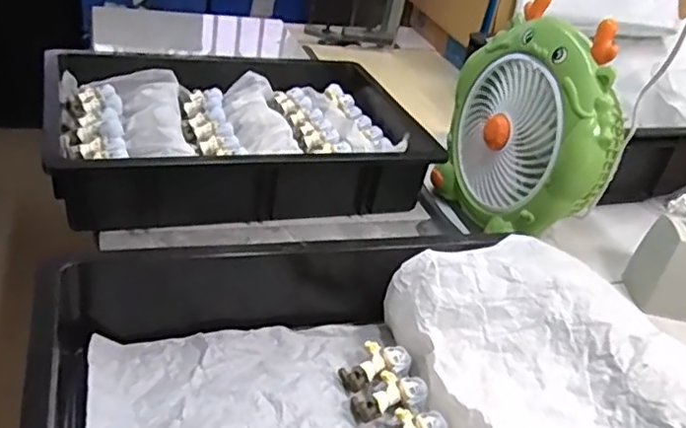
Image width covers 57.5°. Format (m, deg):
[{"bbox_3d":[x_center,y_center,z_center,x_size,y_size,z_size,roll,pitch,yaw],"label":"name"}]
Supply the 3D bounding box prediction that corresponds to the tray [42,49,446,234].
[{"bbox_3d":[-0.129,-0.126,0.804,0.455,0.087,0.337,-3,34,-22],"label":"tray"}]

